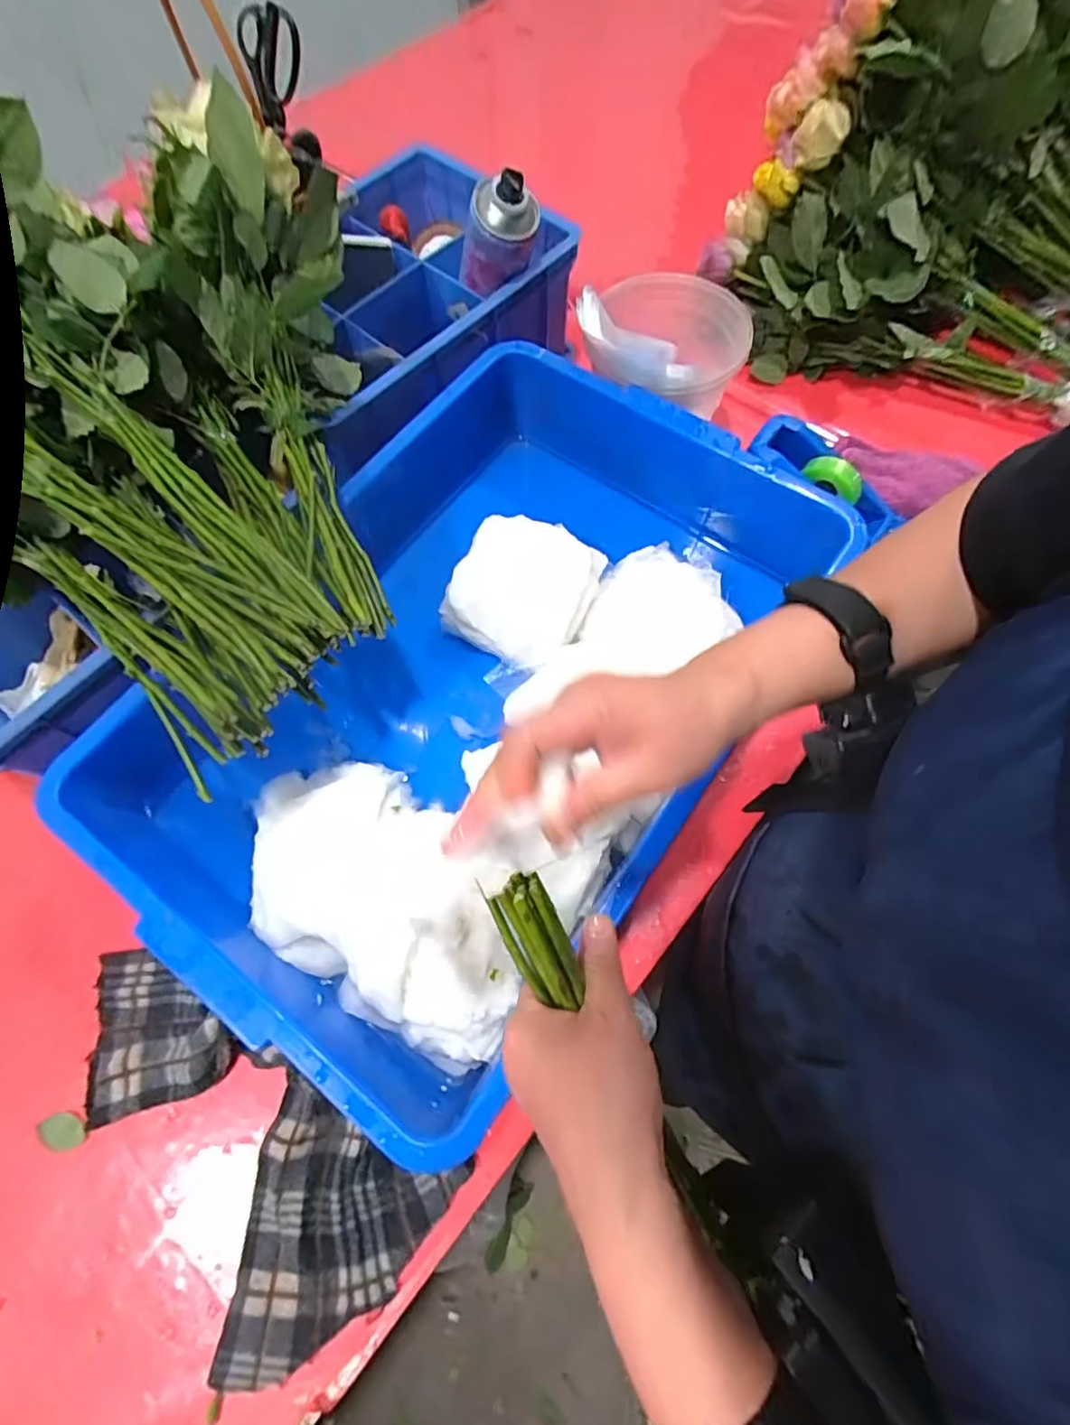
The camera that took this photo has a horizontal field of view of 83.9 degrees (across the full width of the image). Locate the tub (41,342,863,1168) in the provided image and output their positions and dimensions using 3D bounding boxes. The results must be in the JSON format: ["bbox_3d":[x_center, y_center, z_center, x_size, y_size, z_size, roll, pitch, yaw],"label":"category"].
[{"bbox_3d":[-0.043,-0.026,0.531,0.400,0.145,0.592,32,72,12],"label":"tub"}]

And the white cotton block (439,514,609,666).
[{"bbox_3d":[-0.010,-0.119,0.569,0.127,0.058,0.132,24,71,10],"label":"white cotton block"}]

